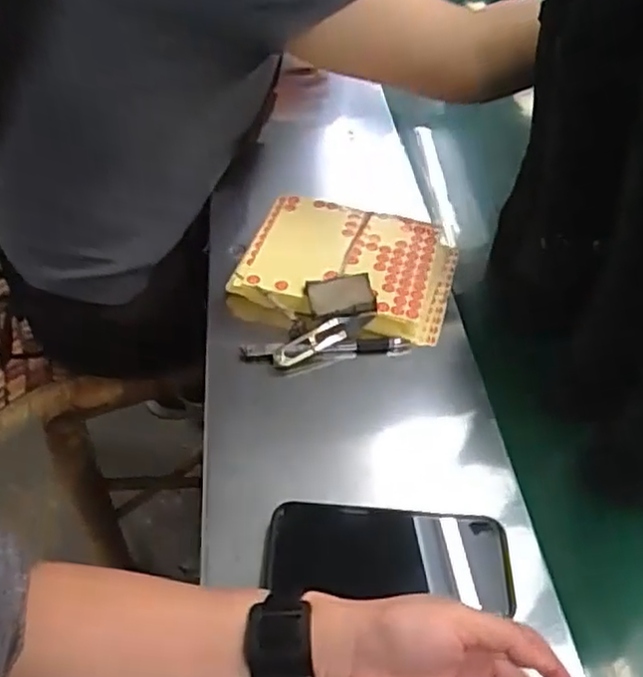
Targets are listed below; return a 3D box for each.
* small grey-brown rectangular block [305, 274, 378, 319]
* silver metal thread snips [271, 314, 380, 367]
[{"bbox_3d":[0.018,-0.040,0.653,0.062,0.014,0.045,-8,46,-11],"label":"small grey-brown rectangular block"},{"bbox_3d":[0.003,-0.003,0.632,0.099,0.013,0.024,-27,51,-26],"label":"silver metal thread snips"}]

